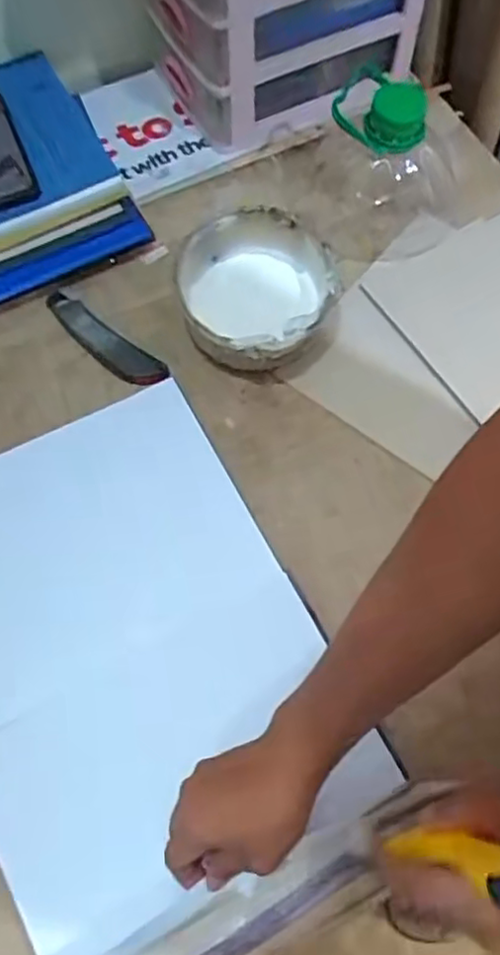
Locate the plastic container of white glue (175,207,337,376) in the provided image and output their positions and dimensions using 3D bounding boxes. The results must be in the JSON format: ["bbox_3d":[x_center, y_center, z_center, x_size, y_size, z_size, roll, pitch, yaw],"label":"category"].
[{"bbox_3d":[0.008,-0.167,0.613,0.135,0.073,0.140,0,67,-1],"label":"plastic container of white glue"}]

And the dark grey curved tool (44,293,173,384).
[{"bbox_3d":[-0.144,-0.133,0.630,0.144,0.011,0.036,37,71,14],"label":"dark grey curved tool"}]

